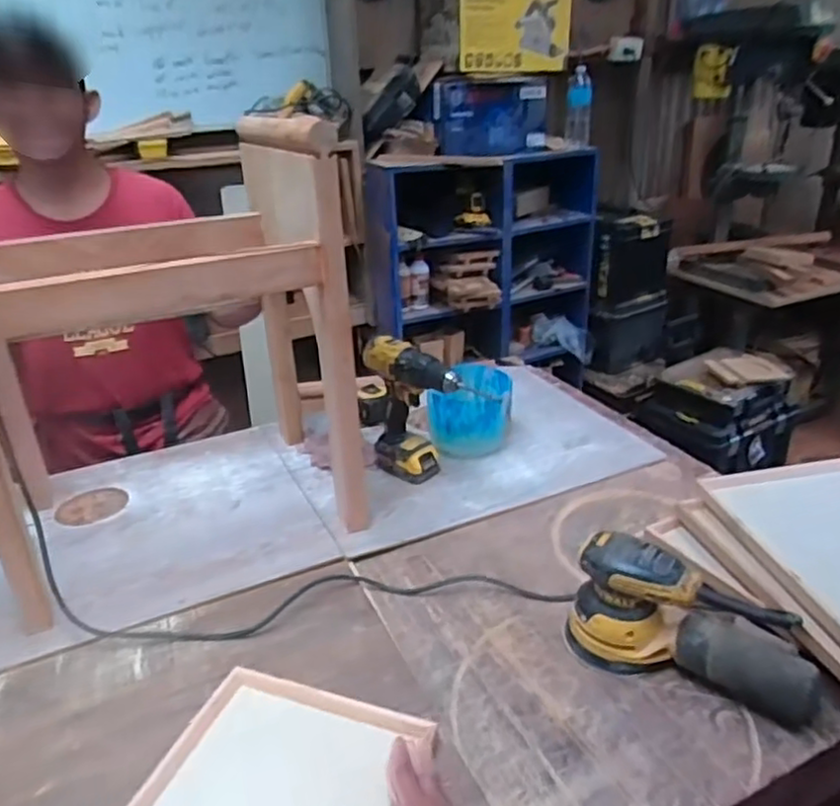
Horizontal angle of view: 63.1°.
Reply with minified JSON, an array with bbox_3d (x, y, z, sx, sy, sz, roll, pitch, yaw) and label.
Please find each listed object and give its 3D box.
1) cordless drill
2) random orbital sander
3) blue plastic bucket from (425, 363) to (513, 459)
[{"bbox_3d":[0.009,0.031,1.093,0.241,0.231,0.071,18,33,37],"label":"cordless drill"},{"bbox_3d":[0.302,0.237,0.766,0.261,0.139,0.113,10,28,24],"label":"random orbital sander"},{"bbox_3d":[0.093,0.013,1.247,0.146,0.128,0.154,2,26,11],"label":"blue plastic bucket"}]

